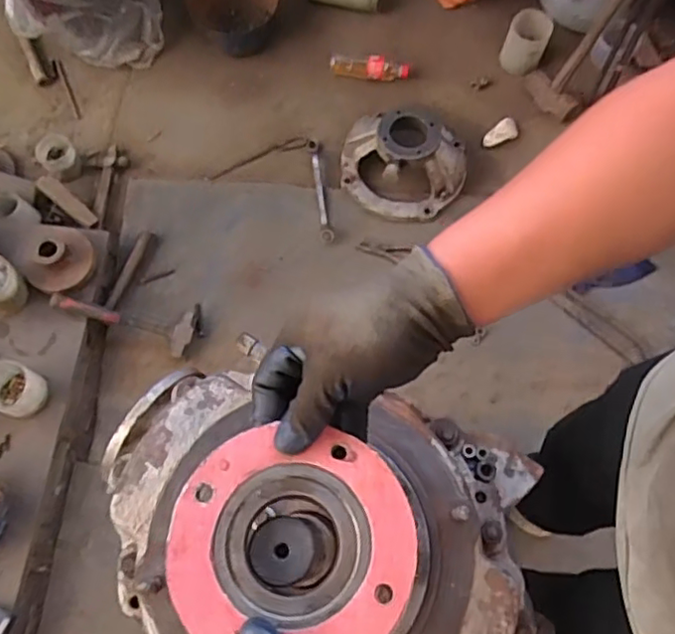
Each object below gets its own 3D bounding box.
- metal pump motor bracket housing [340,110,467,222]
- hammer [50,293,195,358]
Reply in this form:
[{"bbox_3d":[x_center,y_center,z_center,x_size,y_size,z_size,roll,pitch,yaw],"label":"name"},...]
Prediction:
[{"bbox_3d":[0.176,-0.424,1.609,0.325,0.128,0.311,0,72,0],"label":"metal pump motor bracket housing"},{"bbox_3d":[-0.503,0.006,1.459,0.333,0.059,0.105,16,72,-10],"label":"hammer"}]

